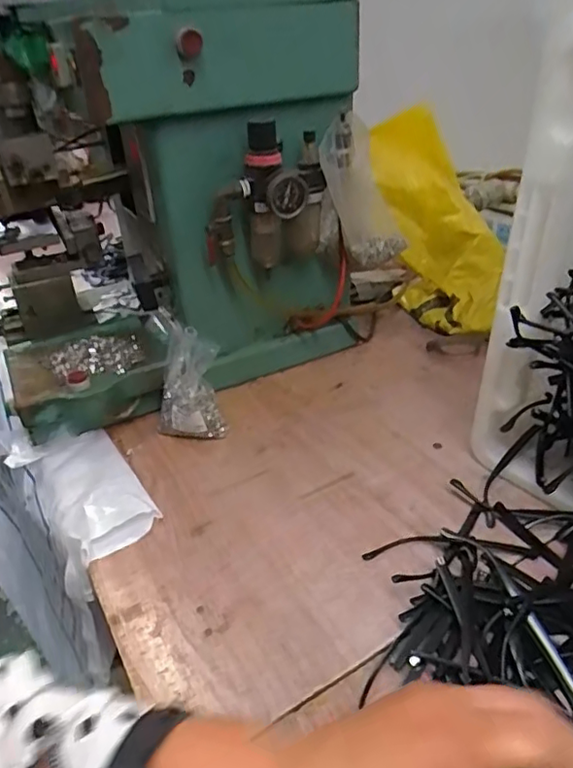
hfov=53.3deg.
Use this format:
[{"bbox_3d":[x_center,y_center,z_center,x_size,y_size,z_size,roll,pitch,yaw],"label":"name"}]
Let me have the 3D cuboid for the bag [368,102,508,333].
[{"bbox_3d":[0.197,-0.216,0.806,0.116,0.311,0.135,-18,-1,-20],"label":"bag"}]

